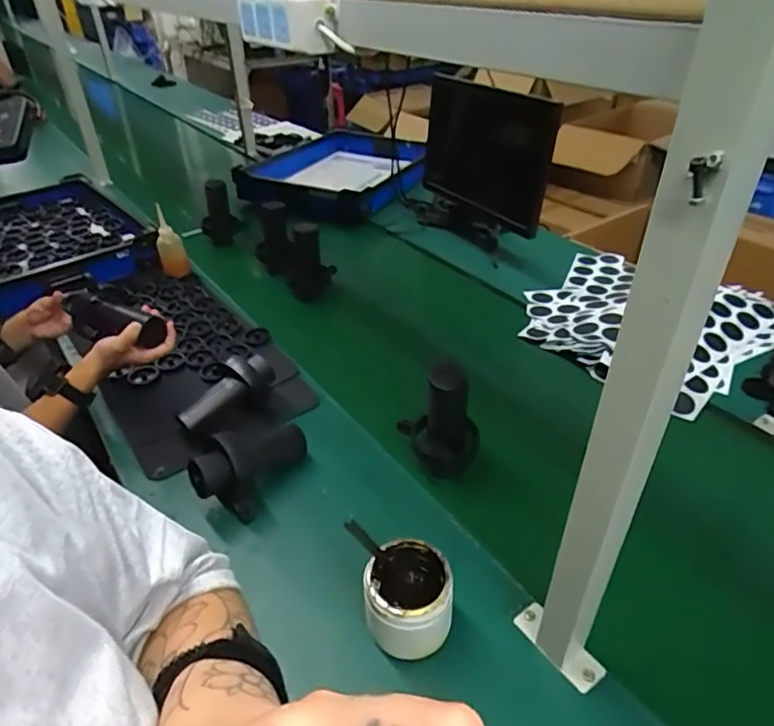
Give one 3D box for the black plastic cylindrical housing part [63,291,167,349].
[{"bbox_3d":[-0.461,-0.071,0.917,0.197,0.050,0.051,14,40,19],"label":"black plastic cylindrical housing part"}]

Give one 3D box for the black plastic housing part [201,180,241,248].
[{"bbox_3d":[-0.428,-0.377,1.426,0.077,0.152,0.064,-24,42,-27],"label":"black plastic housing part"}]

